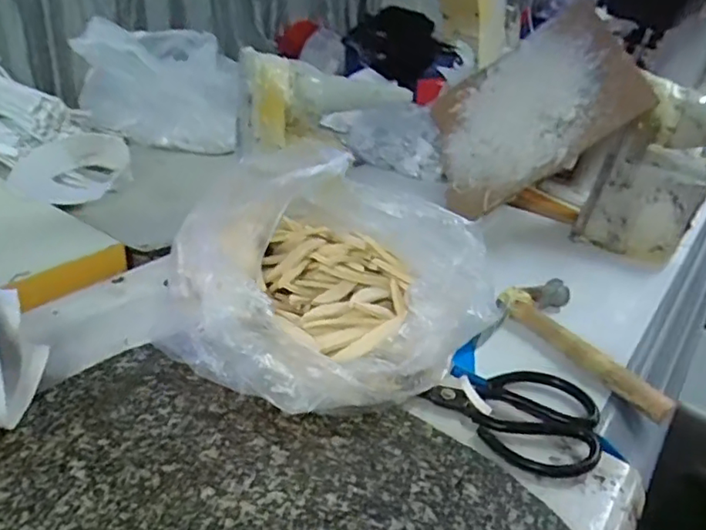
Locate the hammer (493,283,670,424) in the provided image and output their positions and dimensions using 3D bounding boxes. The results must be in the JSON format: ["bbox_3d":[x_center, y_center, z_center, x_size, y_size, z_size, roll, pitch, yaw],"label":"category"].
[{"bbox_3d":[0.224,0.067,0.540,0.081,0.025,0.175,-16,35,-35],"label":"hammer"}]

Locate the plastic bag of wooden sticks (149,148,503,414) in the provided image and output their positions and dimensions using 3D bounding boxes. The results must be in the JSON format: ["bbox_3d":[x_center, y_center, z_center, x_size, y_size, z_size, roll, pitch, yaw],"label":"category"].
[{"bbox_3d":[-0.017,0.004,0.448,0.218,0.170,0.194,-15,34,-34],"label":"plastic bag of wooden sticks"}]

